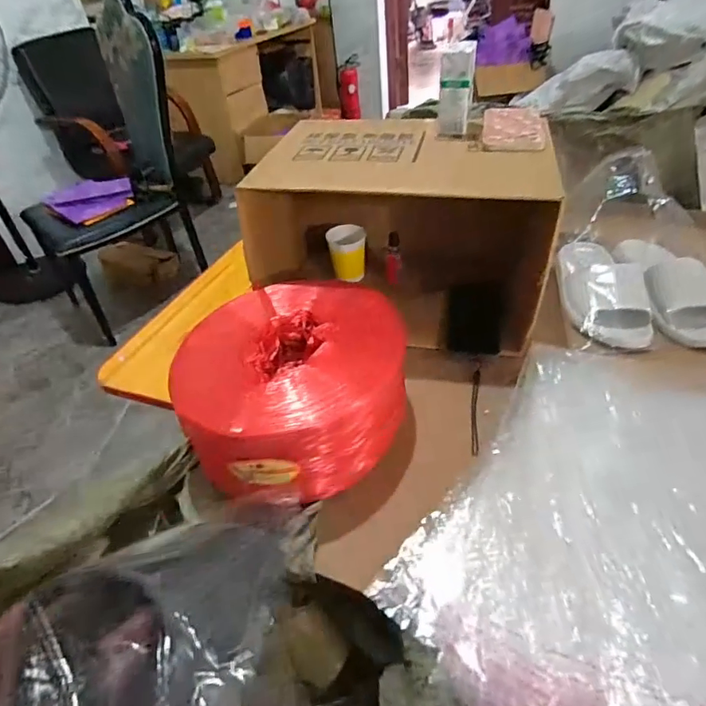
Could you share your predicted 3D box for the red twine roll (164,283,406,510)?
[{"bbox_3d":[-0.081,0.044,0.610,0.248,0.149,0.228,-4,40,3],"label":"red twine roll"}]

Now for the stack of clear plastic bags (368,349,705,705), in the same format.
[{"bbox_3d":[0.308,0.169,0.470,0.448,0.079,0.470,19,46,27],"label":"stack of clear plastic bags"}]

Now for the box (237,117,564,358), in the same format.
[{"bbox_3d":[0.074,-0.181,0.770,0.416,0.262,0.303,2,41,10],"label":"box"}]

